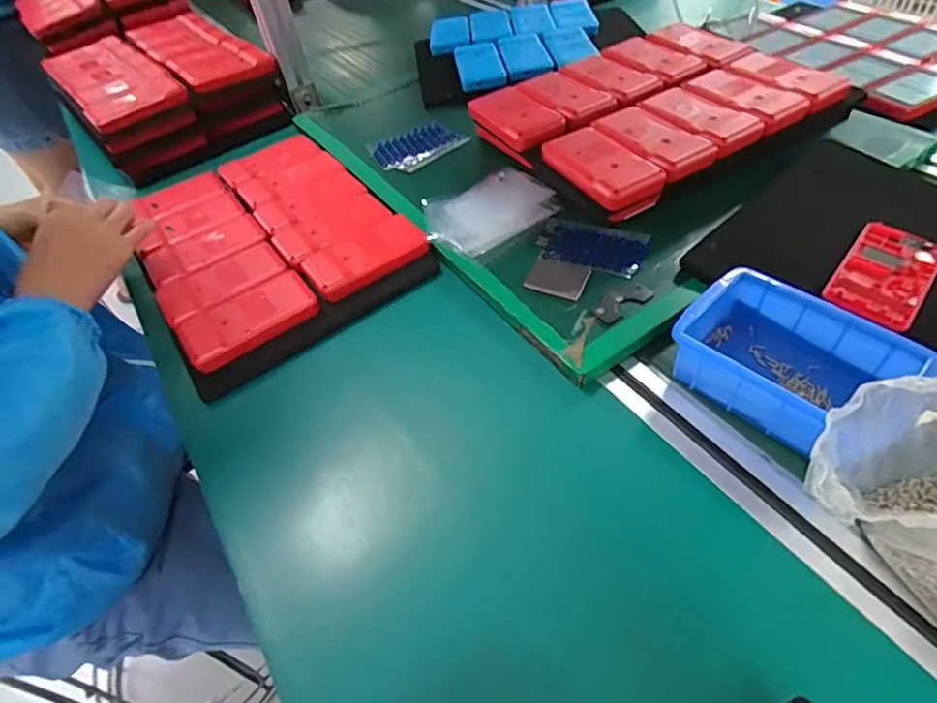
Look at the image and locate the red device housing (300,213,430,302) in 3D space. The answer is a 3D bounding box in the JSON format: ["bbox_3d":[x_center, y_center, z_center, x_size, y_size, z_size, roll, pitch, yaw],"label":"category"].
[{"bbox_3d":[-0.103,-0.101,0.542,0.126,0.017,0.070,-33,55,-20],"label":"red device housing"}]

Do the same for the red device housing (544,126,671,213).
[{"bbox_3d":[0.122,-0.179,0.519,0.070,0.014,0.125,-26,51,-15],"label":"red device housing"}]

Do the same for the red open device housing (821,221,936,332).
[{"bbox_3d":[0.339,-0.063,0.442,0.062,0.011,0.121,32,60,28],"label":"red open device housing"}]

